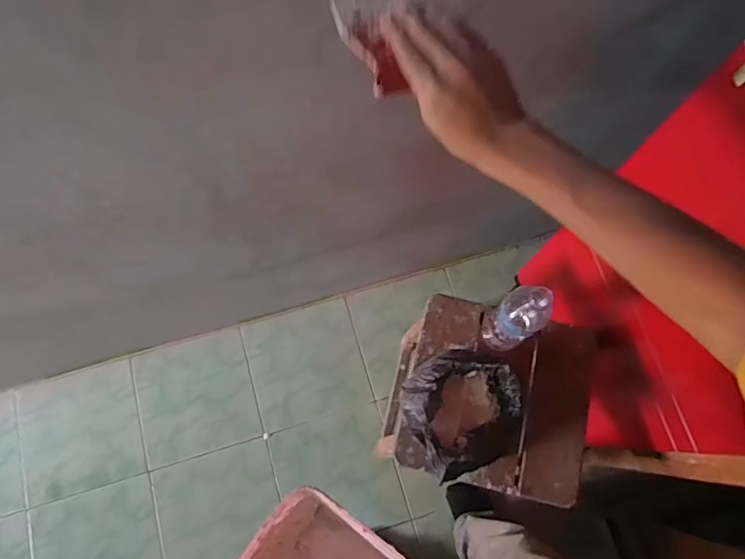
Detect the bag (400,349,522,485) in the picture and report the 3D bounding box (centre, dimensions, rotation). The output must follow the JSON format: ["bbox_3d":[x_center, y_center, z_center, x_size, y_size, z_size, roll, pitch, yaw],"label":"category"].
[{"bbox_3d":[0.133,0.194,0.745,0.180,0.133,0.178,-17,75,-6],"label":"bag"}]

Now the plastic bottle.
[{"bbox_3d":[0.215,0.067,0.776,0.069,0.186,0.071,-36,78,-11],"label":"plastic bottle"}]

